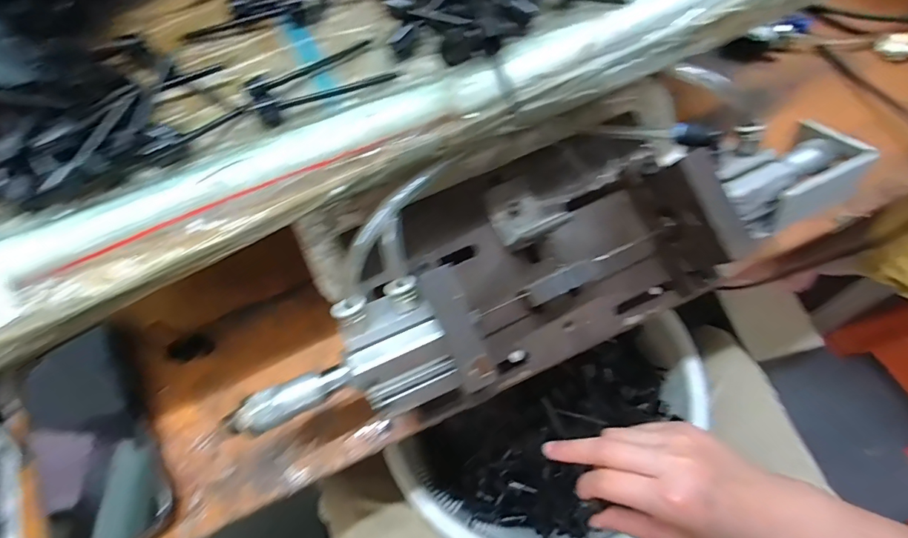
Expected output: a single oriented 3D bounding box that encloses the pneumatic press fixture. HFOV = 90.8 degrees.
[{"bbox_3d":[0.063,-0.022,0.316,0.418,0.110,0.149,-25,67,-8],"label":"pneumatic press fixture"}]

